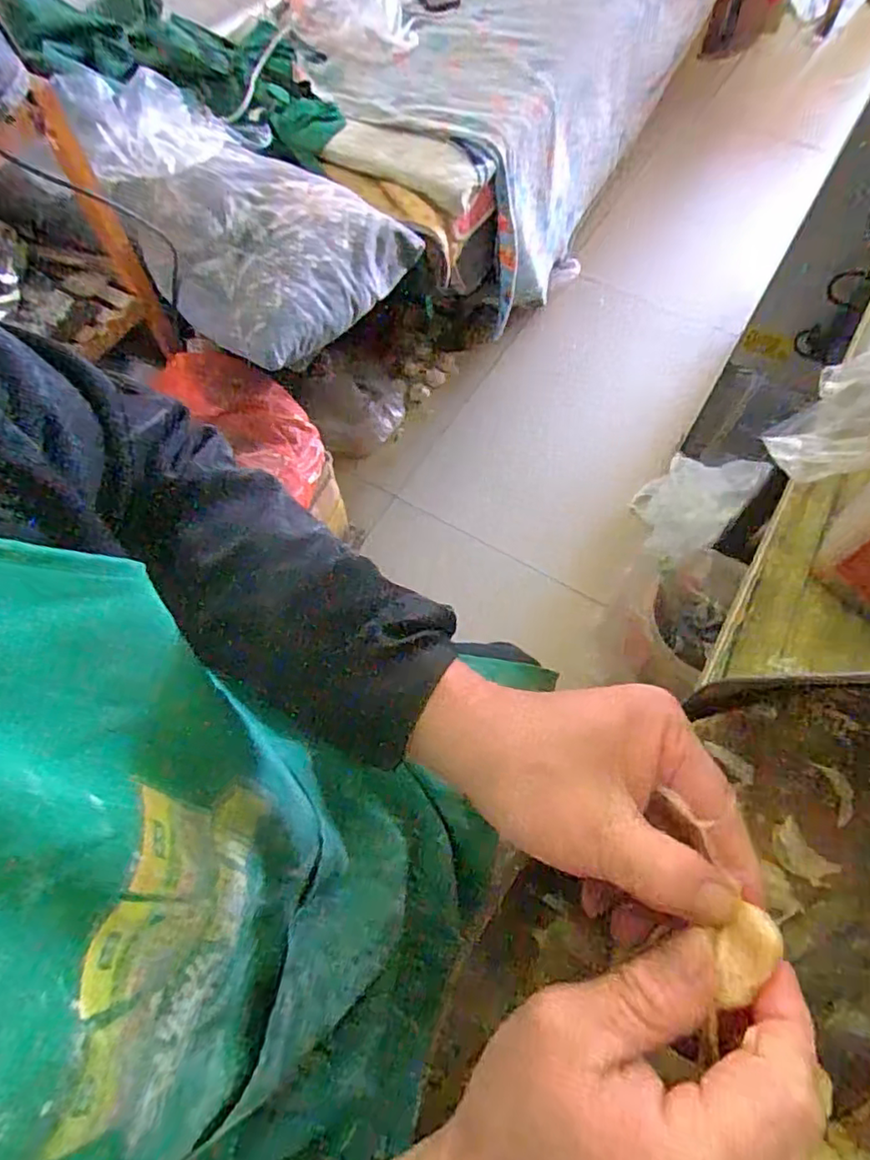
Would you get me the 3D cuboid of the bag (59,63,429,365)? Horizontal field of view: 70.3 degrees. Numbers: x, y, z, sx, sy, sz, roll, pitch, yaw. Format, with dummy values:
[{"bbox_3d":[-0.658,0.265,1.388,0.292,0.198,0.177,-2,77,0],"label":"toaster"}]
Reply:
[{"bbox_3d":[-0.296,-0.547,0.901,0.456,0.186,0.334,33,71,15],"label":"bag"}]

